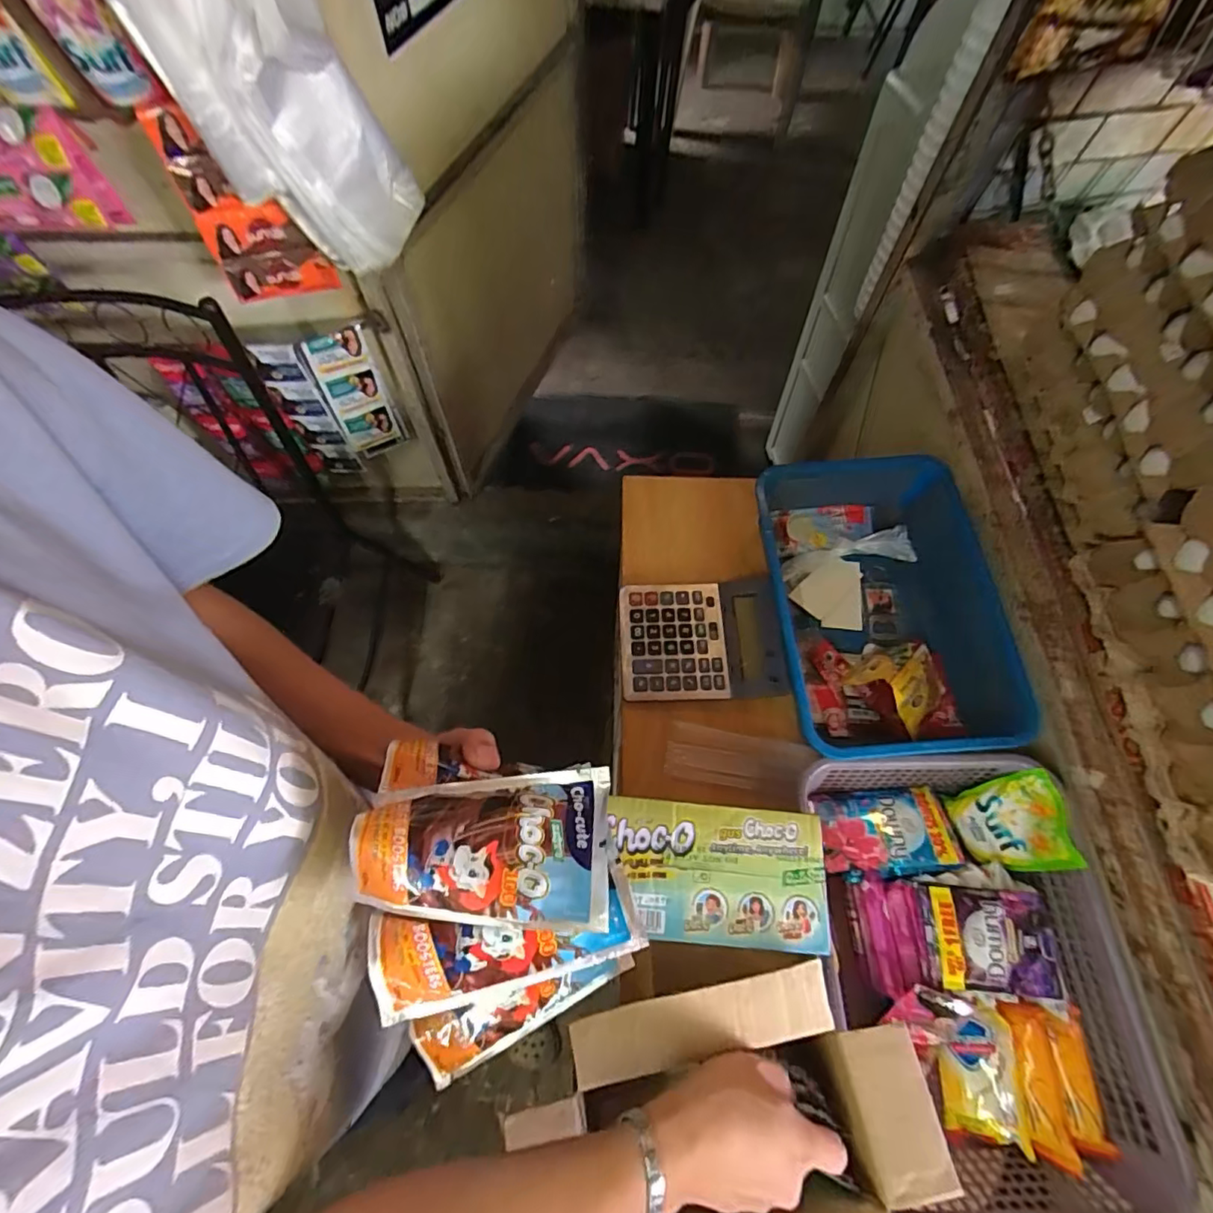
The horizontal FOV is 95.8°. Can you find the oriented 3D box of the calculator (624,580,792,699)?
[{"bbox_3d":[0.111,0.035,0.657,0.183,0.027,0.147,0,64,-3],"label":"calculator"}]

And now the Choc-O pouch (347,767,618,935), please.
[{"bbox_3d":[-0.065,0.127,0.292,0.129,0.026,0.075,3,64,-2],"label":"Choc-O pouch"}]

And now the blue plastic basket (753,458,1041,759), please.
[{"bbox_3d":[0.315,-0.003,0.648,0.251,0.098,0.367,1,64,-3],"label":"blue plastic basket"}]

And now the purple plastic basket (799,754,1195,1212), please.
[{"bbox_3d":[0.315,0.329,0.514,0.263,0.104,0.350,-3,64,-5],"label":"purple plastic basket"}]

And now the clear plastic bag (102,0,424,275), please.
[{"bbox_3d":[-0.339,-0.524,0.562,0.170,0.355,0.079,-46,73,1],"label":"clear plastic bag"}]

